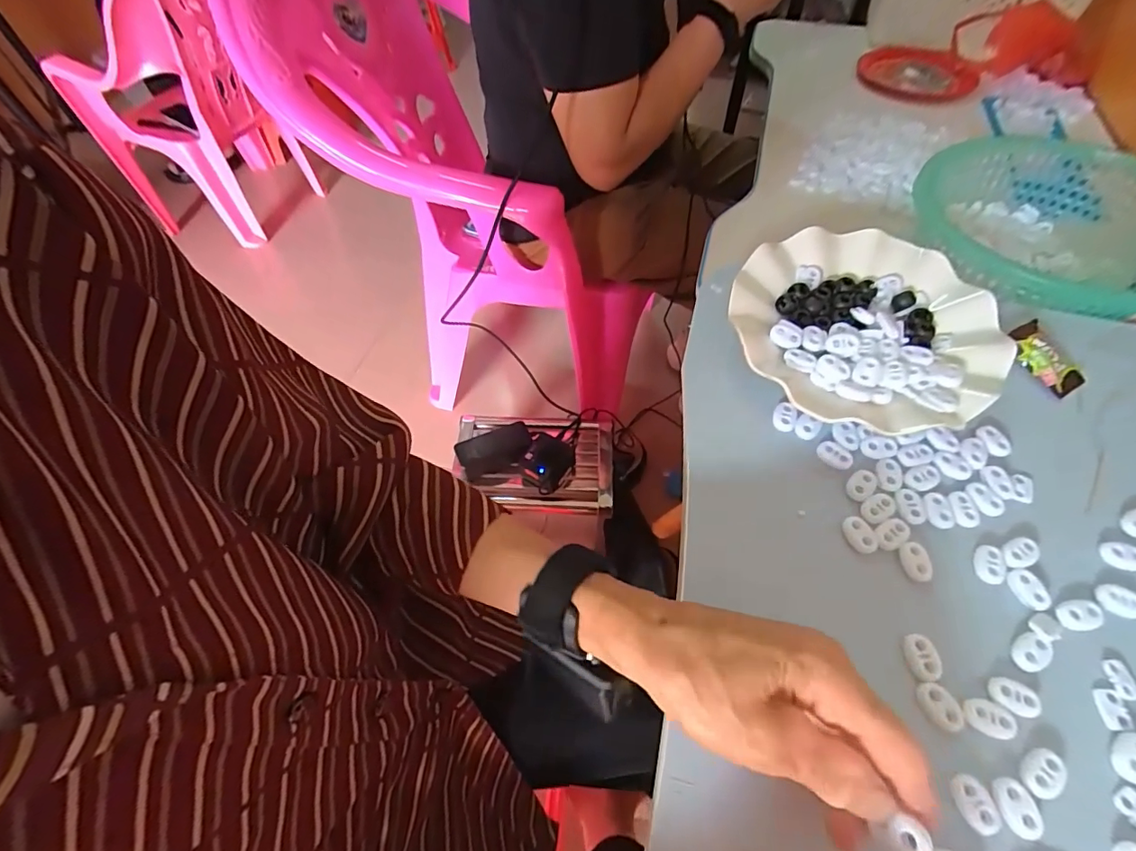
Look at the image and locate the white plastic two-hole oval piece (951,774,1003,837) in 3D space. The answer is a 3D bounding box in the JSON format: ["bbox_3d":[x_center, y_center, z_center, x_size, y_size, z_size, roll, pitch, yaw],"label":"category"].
[{"bbox_3d":[0.183,0.169,0.225,0.016,0.004,0.022,-18,57,-10],"label":"white plastic two-hole oval piece"}]

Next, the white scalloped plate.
[{"bbox_3d":[0.210,-0.073,0.360,0.173,0.039,0.173,-1,55,2],"label":"white scalloped plate"}]

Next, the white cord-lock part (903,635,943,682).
[{"bbox_3d":[0.182,0.119,0.258,0.014,0.007,0.022,1,55,3],"label":"white cord-lock part"}]

